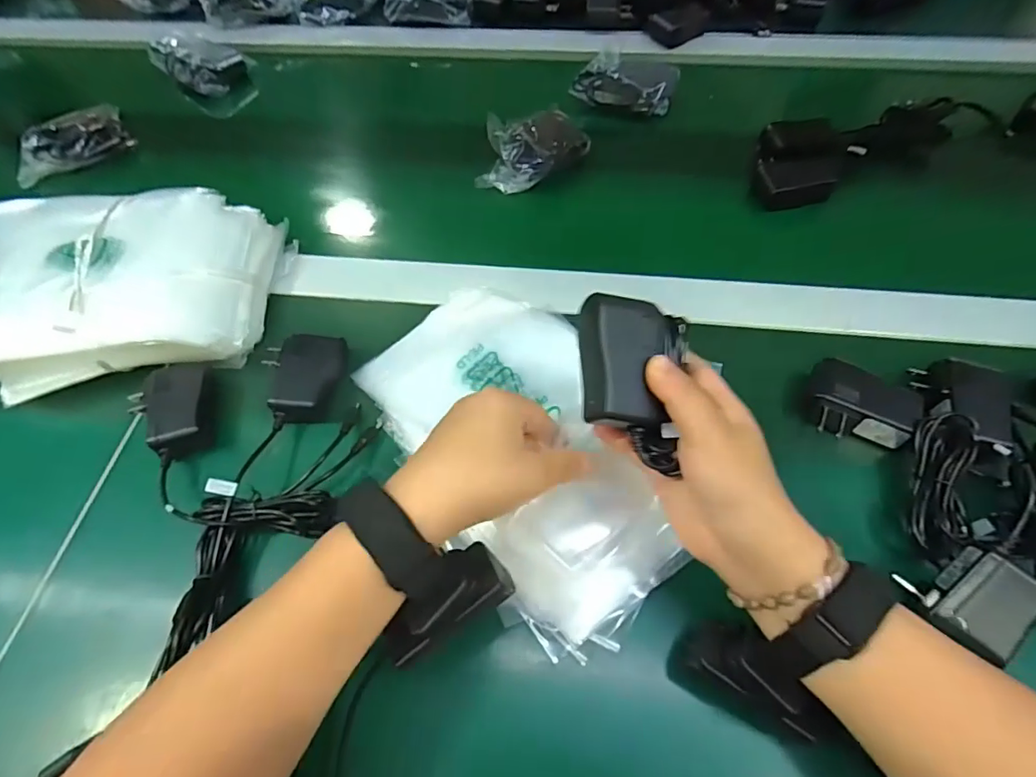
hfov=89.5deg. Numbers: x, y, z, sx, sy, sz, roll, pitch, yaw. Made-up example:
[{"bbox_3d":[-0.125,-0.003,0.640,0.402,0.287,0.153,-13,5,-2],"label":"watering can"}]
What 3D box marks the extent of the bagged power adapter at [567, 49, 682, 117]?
[{"bbox_3d":[0.128,-0.364,0.627,0.121,0.038,0.064,9,60,7],"label":"bagged power adapter"}]

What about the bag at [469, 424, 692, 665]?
[{"bbox_3d":[0.042,0.099,0.337,0.104,0.025,0.116,39,68,22],"label":"bag"}]

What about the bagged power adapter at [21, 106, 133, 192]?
[{"bbox_3d":[-0.518,-0.283,0.602,0.045,0.041,0.127,38,67,21],"label":"bagged power adapter"}]

